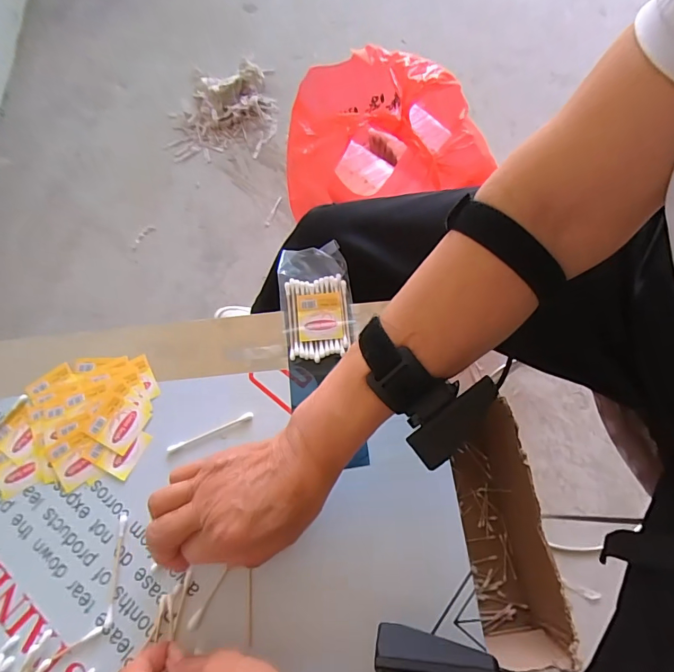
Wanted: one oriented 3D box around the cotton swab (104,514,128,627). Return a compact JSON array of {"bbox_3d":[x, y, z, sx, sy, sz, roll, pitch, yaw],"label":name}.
[{"bbox_3d":[-0.165,0.173,0.316,0.006,0.004,0.073,-2,69,1],"label":"cotton swab"}]

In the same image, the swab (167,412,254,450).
[{"bbox_3d":[-0.105,0.079,0.353,0.073,0.004,0.008,-21,69,-6],"label":"swab"}]

